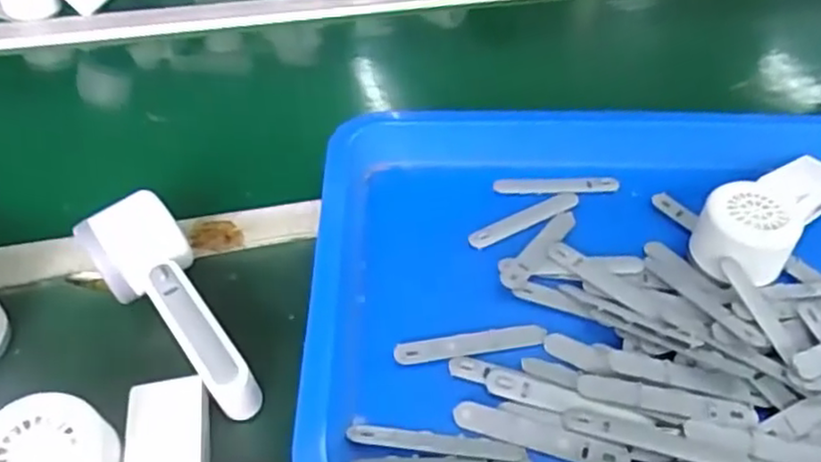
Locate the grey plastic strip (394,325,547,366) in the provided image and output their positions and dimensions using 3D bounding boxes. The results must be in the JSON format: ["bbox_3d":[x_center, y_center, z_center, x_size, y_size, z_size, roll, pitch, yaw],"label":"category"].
[{"bbox_3d":[0.037,0.068,0.423,0.093,0.006,0.016,-7,44,-9],"label":"grey plastic strip"}]

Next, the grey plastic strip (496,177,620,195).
[{"bbox_3d":[0.112,-0.035,0.530,0.093,0.004,0.017,1,43,0],"label":"grey plastic strip"}]

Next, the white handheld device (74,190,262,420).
[{"bbox_3d":[-0.145,0.048,0.413,0.053,0.058,0.157,-23,48,-24],"label":"white handheld device"}]

